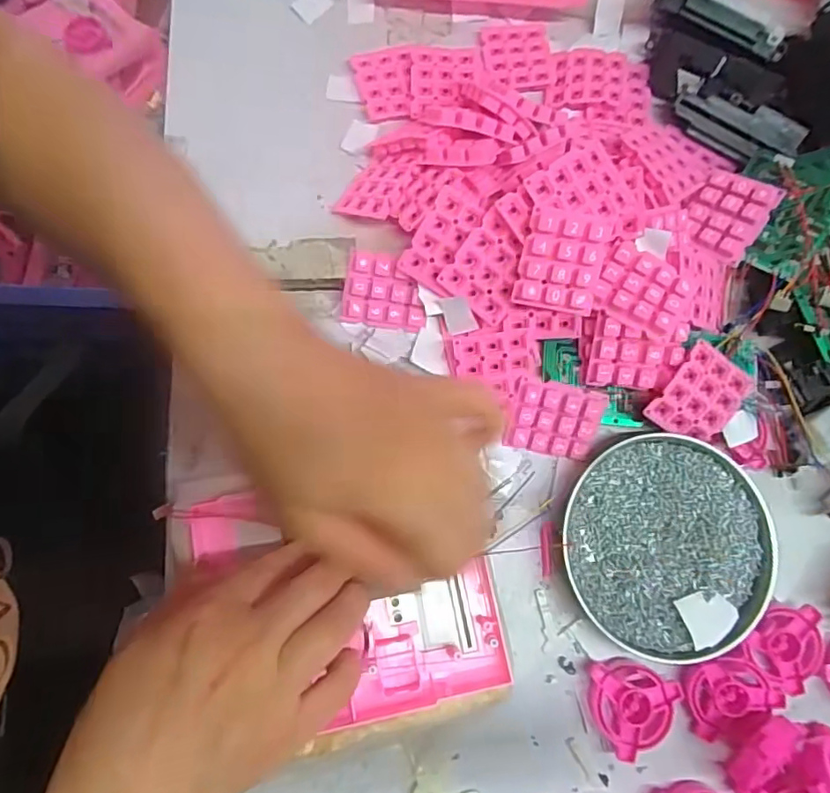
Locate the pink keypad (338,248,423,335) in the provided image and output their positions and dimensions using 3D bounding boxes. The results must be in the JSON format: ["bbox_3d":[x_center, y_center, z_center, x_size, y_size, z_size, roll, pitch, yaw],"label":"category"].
[{"bbox_3d":[-0.020,-0.071,0.376,0.057,0.007,0.049,9,107,0],"label":"pink keypad"}]

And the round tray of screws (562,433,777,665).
[{"bbox_3d":[0.164,0.095,0.354,0.127,0.019,0.133,4,78,-2],"label":"round tray of screws"}]

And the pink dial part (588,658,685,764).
[{"bbox_3d":[0.134,0.186,0.339,0.054,0.015,0.051,-31,81,-8],"label":"pink dial part"}]

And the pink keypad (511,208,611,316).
[{"bbox_3d":[0.091,-0.082,0.339,0.050,0.015,0.058,12,108,-6],"label":"pink keypad"}]

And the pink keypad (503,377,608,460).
[{"bbox_3d":[0.094,0.016,0.364,0.059,0.010,0.048,14,103,1],"label":"pink keypad"}]

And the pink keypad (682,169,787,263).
[{"bbox_3d":[0.213,-0.124,0.376,0.047,0.011,0.059,34,94,21],"label":"pink keypad"}]

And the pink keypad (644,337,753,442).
[{"bbox_3d":[0.184,0.002,0.354,0.050,0.004,0.058,36,96,-11],"label":"pink keypad"}]

